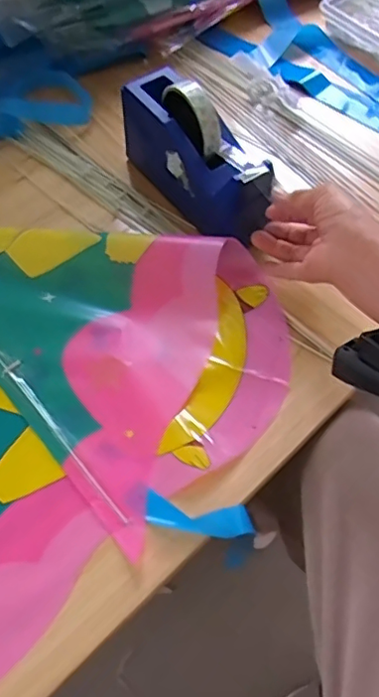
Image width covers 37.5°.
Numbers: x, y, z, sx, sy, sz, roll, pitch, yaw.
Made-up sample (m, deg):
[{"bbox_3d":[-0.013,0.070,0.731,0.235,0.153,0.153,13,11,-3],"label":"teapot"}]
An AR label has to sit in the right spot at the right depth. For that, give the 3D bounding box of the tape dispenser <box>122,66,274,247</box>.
[{"bbox_3d":[0.009,-0.203,0.591,0.069,0.119,0.202,-31,65,-16],"label":"tape dispenser"}]

